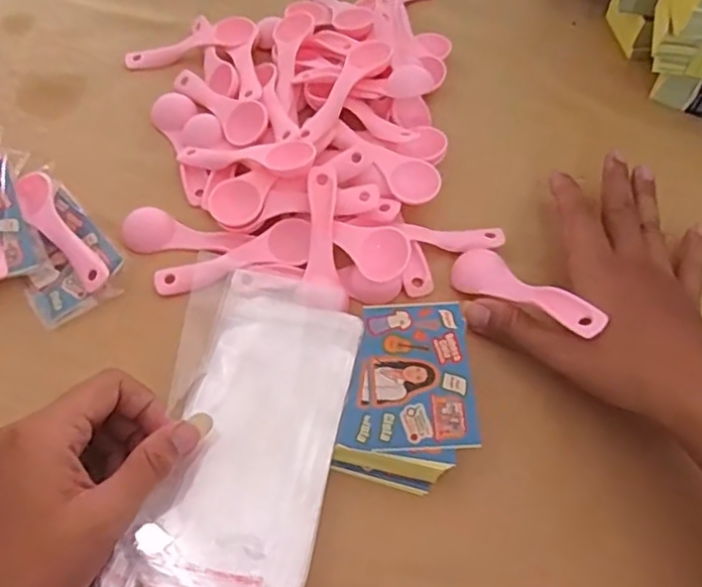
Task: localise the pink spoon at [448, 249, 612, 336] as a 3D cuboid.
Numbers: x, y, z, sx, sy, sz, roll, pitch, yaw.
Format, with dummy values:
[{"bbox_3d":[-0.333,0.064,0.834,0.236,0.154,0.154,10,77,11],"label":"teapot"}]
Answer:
[{"bbox_3d":[0.107,-0.004,0.382,0.033,0.016,0.106,-36,34,-20],"label":"pink spoon"}]

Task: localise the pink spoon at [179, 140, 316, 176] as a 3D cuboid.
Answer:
[{"bbox_3d":[-0.072,-0.101,0.445,0.110,0.014,0.033,8,57,27],"label":"pink spoon"}]

